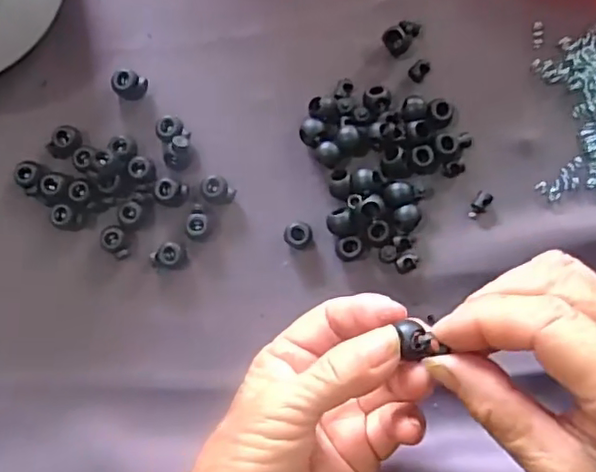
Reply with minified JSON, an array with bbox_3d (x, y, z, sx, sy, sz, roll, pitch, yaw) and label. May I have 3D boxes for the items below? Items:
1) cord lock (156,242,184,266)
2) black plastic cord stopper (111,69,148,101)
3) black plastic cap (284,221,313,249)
[{"bbox_3d":[-0.071,0.010,0.326,0.013,0.010,0.013,0,86,2],"label":"cord lock"},{"bbox_3d":[-0.095,-0.086,0.335,0.017,0.010,0.015,25,87,3],"label":"black plastic cord stopper"},{"bbox_3d":[0.001,0.000,0.326,0.015,0.010,0.014,0,86,2],"label":"black plastic cap"}]

